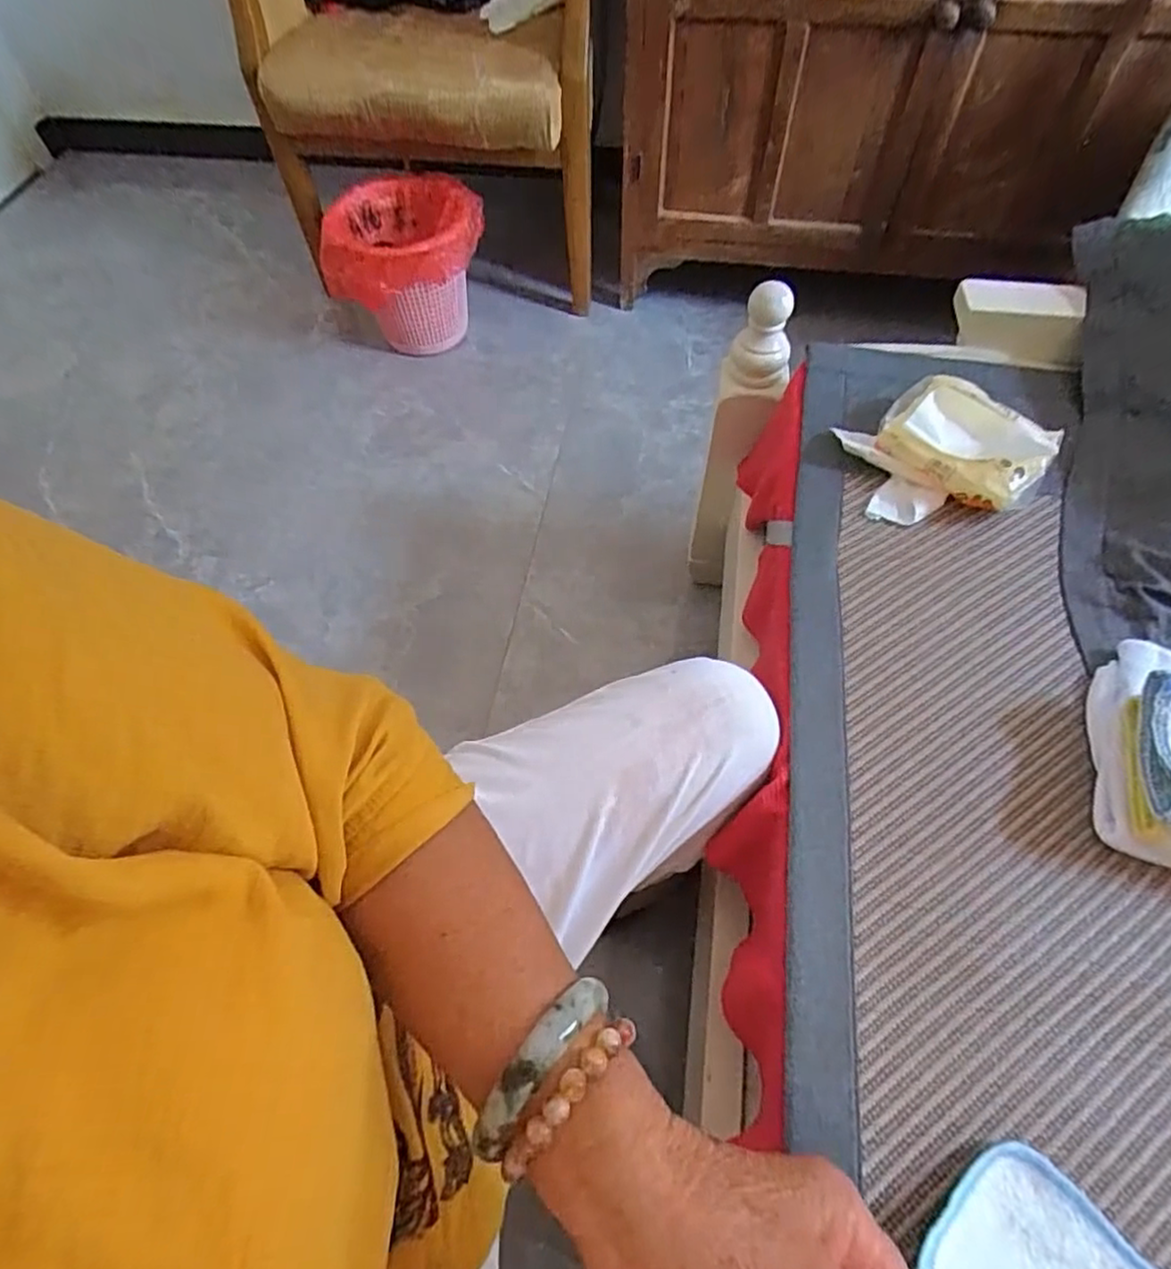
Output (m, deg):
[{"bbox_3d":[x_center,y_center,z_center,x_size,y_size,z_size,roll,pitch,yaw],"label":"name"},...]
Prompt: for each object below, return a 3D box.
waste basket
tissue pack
[{"bbox_3d":[-0.342,-0.702,1.298,0.301,0.225,0.249,-21,60,-10],"label":"waste basket"},{"bbox_3d":[0.306,-0.158,0.570,0.155,0.056,0.135,-21,61,-13],"label":"tissue pack"}]

